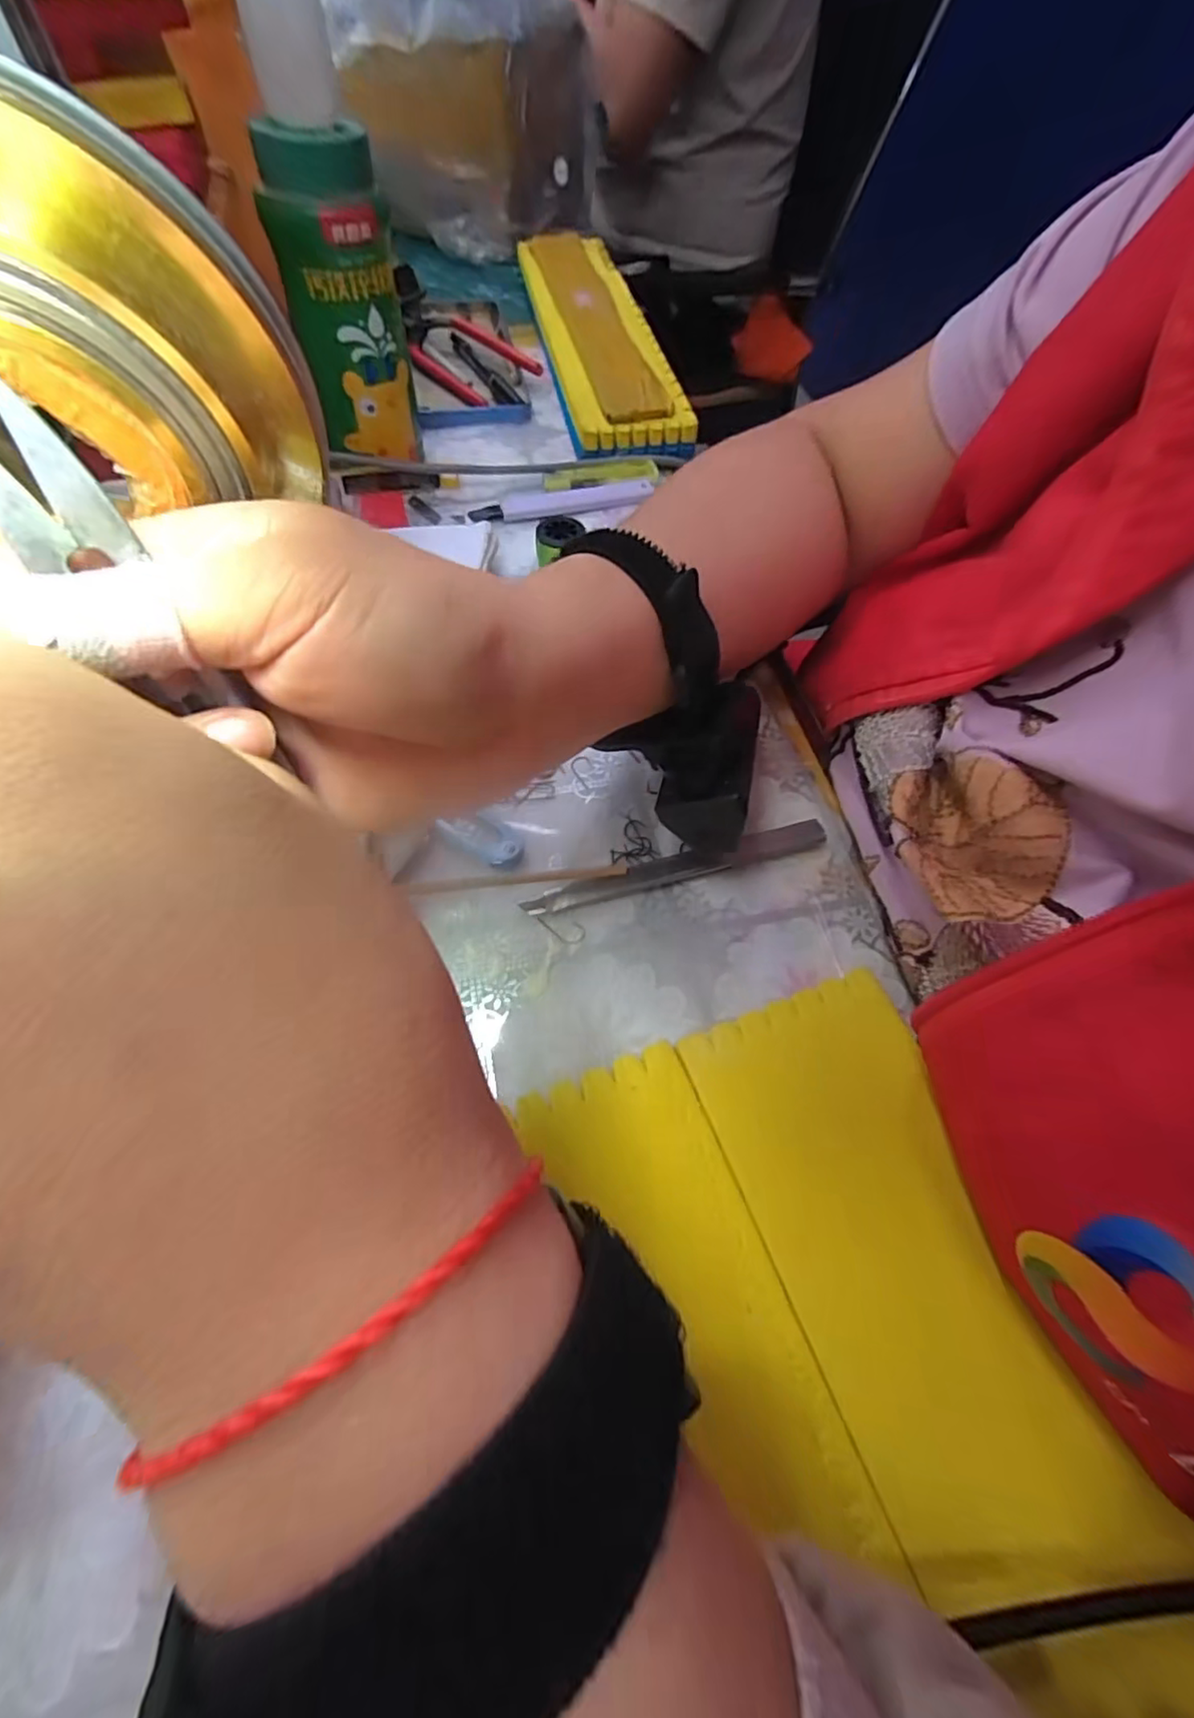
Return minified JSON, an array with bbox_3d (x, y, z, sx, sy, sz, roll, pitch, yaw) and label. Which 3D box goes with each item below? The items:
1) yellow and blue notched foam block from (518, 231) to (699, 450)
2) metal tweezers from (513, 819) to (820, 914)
[{"bbox_3d":[-0.004,-0.409,0.484,0.080,0.031,0.306,-9,61,-10],"label":"yellow and blue notched foam block"},{"bbox_3d":[0.035,0.004,0.262,0.131,0.008,0.013,-13,62,-12],"label":"metal tweezers"}]

